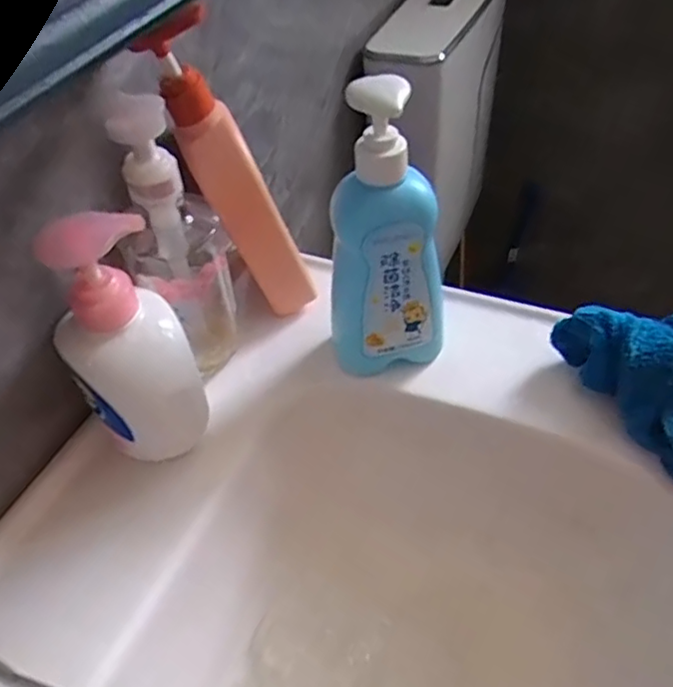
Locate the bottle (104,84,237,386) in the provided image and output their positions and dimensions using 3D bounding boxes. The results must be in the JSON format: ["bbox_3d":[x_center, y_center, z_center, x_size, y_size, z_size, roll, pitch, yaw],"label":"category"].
[{"bbox_3d":[-0.108,-0.062,0.416,0.065,0.200,0.058,-37,54,-26],"label":"bottle"}]

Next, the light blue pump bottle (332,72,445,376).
[{"bbox_3d":[0.035,-0.063,0.405,0.075,0.211,0.042,-9,47,-2],"label":"light blue pump bottle"}]

